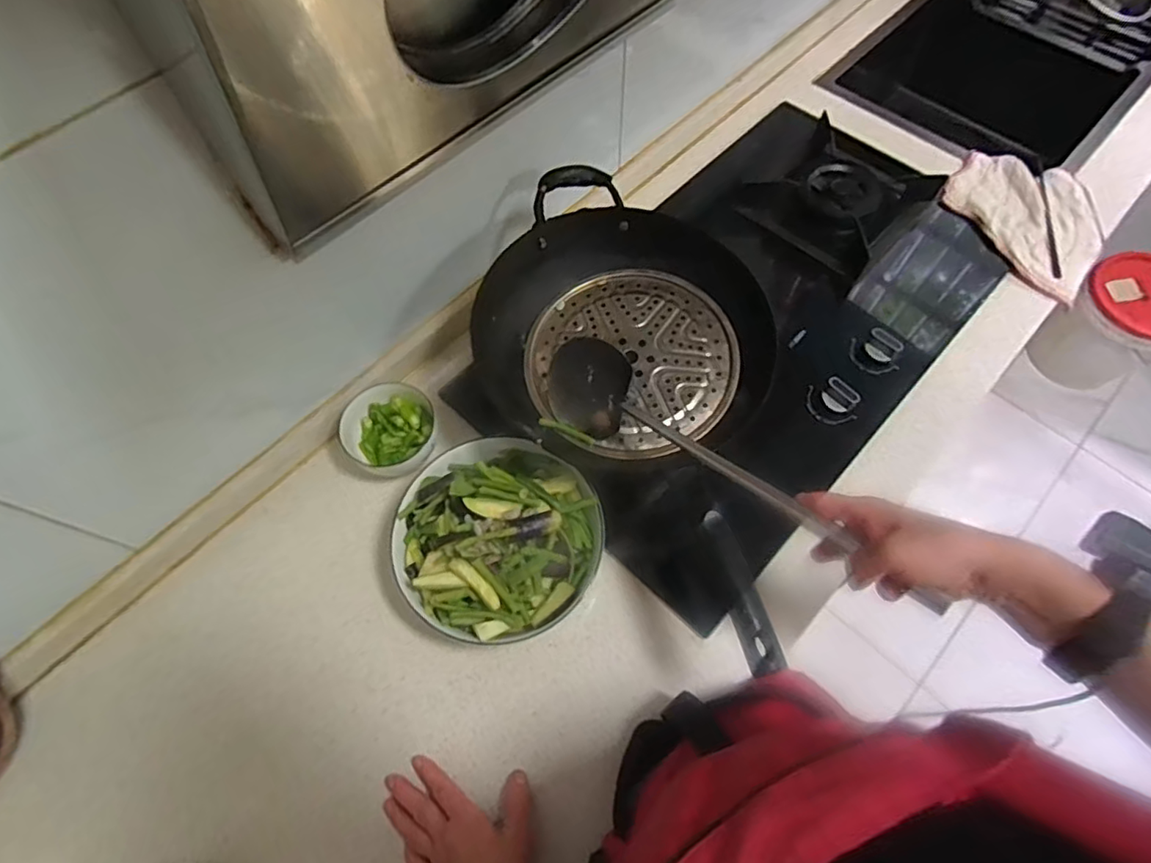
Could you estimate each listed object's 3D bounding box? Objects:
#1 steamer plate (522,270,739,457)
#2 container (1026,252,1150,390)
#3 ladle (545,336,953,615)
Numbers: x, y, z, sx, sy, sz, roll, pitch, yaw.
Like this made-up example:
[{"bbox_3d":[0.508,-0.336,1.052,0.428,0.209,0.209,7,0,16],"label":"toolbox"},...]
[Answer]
[{"bbox_3d":[0.064,-0.089,0.678,0.236,0.021,0.224,-1,65,2],"label":"steamer plate"},{"bbox_3d":[1.211,-0.234,1.344,0.192,0.280,0.212,-34,69,-14],"label":"container"},{"bbox_3d":[0.124,0.026,0.543,0.076,0.105,0.412,-44,52,-17],"label":"ladle"}]

